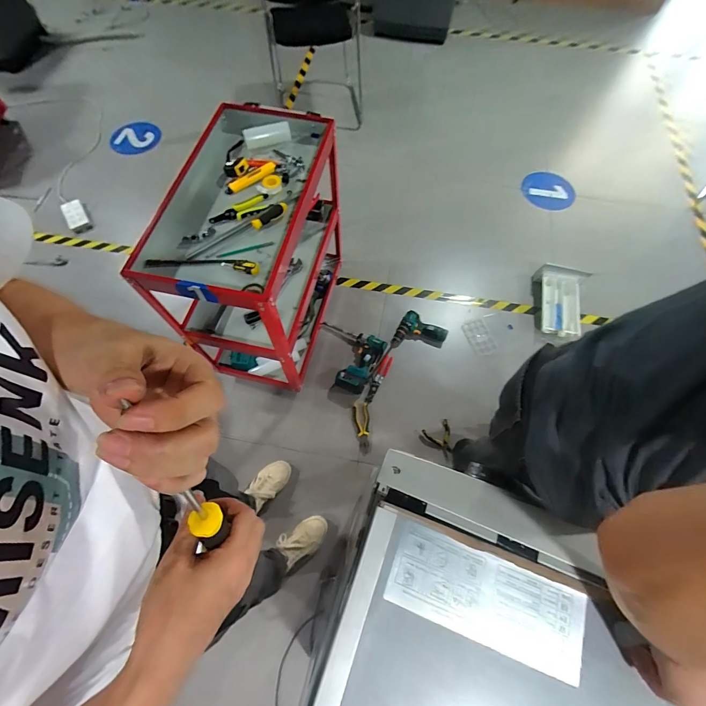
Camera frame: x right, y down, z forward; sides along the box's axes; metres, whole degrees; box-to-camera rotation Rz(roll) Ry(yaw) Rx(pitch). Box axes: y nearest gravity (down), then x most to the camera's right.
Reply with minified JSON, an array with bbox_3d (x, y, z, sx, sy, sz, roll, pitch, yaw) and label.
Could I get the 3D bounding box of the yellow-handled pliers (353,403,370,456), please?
[{"bbox_3d":[0.032,0.302,1.392,0.063,0.019,0.200,-1,66,-1],"label":"yellow-handled pliers"}]

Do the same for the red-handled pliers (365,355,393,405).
[{"bbox_3d":[0.100,0.105,1.393,0.041,0.016,0.213,26,68,10],"label":"red-handled pliers"}]

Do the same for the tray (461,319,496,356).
[{"bbox_3d":[0.540,-0.069,1.488,0.092,0.021,0.164,-15,67,-8],"label":"tray"}]

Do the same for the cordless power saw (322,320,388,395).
[{"bbox_3d":[-0.032,0.013,1.403,0.269,0.061,0.234,22,68,9],"label":"cordless power saw"}]

